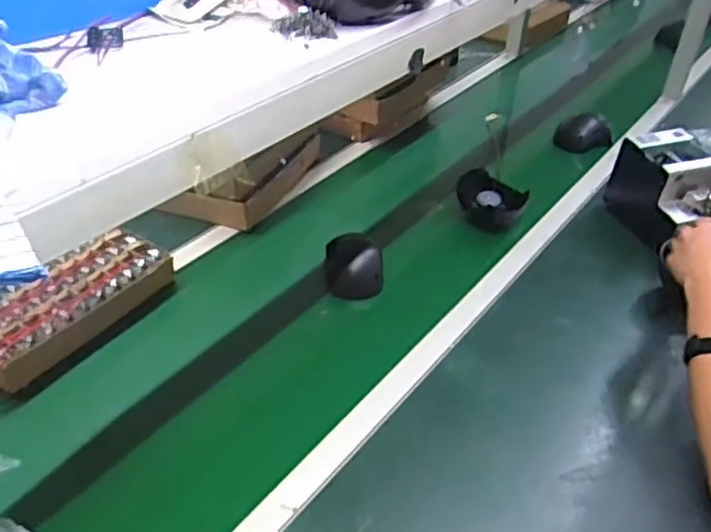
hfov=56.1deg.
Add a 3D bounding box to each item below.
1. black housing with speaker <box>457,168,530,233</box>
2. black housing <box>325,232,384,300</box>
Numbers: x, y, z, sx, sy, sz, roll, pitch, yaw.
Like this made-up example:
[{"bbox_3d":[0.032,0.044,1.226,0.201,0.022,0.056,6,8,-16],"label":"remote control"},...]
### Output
[{"bbox_3d":[0.243,-0.111,1.203,0.132,0.047,0.096,29,90,31],"label":"black housing with speaker"},{"bbox_3d":[-0.003,-0.007,1.084,0.092,0.049,0.126,-3,39,-7],"label":"black housing"}]

